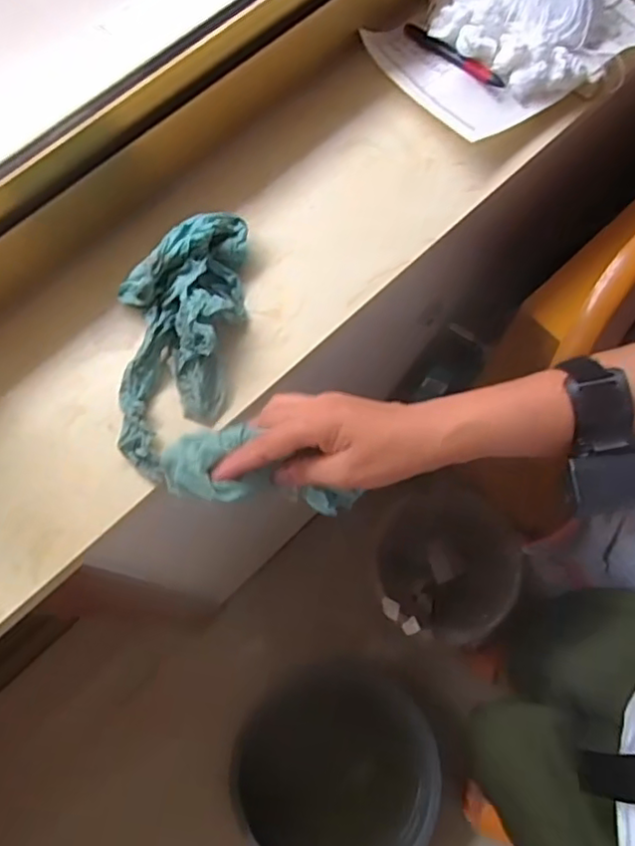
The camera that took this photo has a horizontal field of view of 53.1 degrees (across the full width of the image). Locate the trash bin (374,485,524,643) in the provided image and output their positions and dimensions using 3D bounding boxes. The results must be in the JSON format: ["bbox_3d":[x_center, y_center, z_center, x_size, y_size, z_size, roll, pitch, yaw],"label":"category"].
[{"bbox_3d":[0.241,0.300,1.246,0.233,0.223,0.235,6,72,2],"label":"trash bin"}]

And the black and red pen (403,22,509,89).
[{"bbox_3d":[0.136,-0.371,0.639,0.015,0.016,0.124,-34,61,-10],"label":"black and red pen"}]

